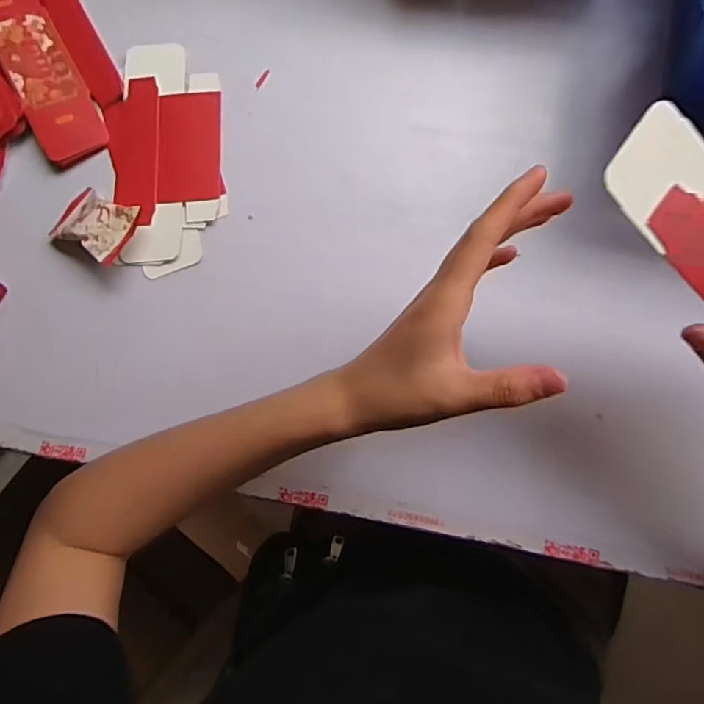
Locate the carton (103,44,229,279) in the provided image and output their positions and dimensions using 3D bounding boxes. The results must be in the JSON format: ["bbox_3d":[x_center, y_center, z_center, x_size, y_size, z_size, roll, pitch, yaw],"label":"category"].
[{"bbox_3d":[-0.145,-0.155,0.406,0.091,0.008,0.184,-11,81,3],"label":"carton"}]

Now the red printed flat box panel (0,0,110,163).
[{"bbox_3d":[-0.254,-0.229,0.425,0.051,0.006,0.159,-27,84,-14],"label":"red printed flat box panel"}]

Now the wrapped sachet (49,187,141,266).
[{"bbox_3d":[-0.195,-0.097,0.393,0.061,0.023,0.047,27,84,8],"label":"wrapped sachet"}]

